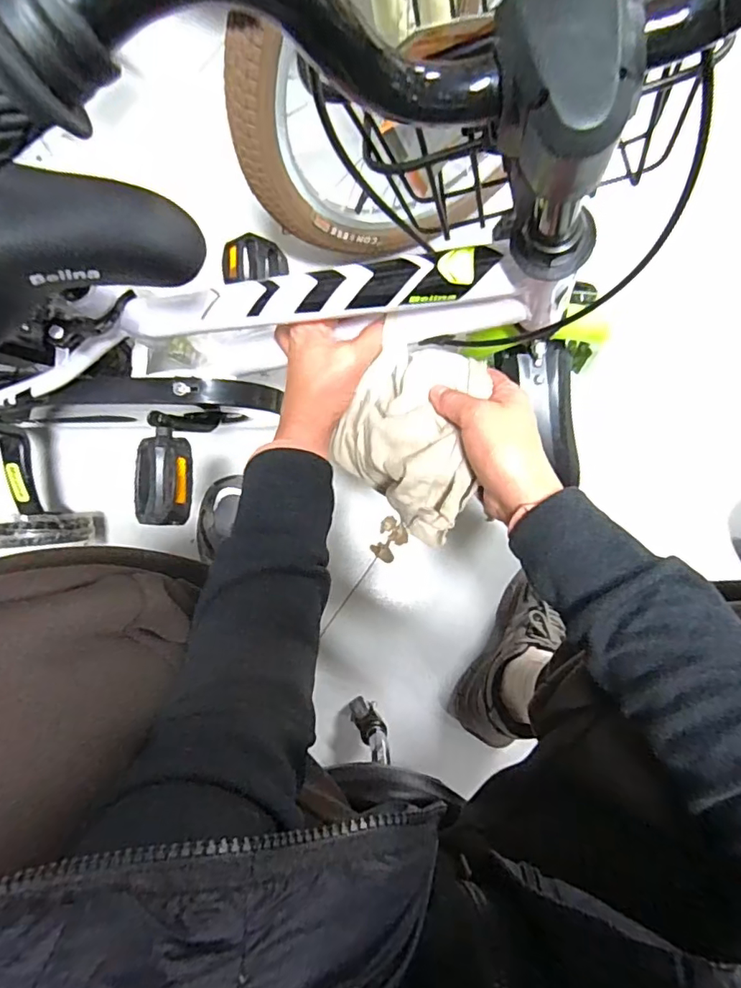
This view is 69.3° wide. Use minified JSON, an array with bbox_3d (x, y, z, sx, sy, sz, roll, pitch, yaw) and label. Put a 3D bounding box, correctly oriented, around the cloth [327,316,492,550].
[{"bbox_3d":[0.034,-0.046,0.418,0.107,0.066,0.133,25,84,-4],"label":"cloth"}]

